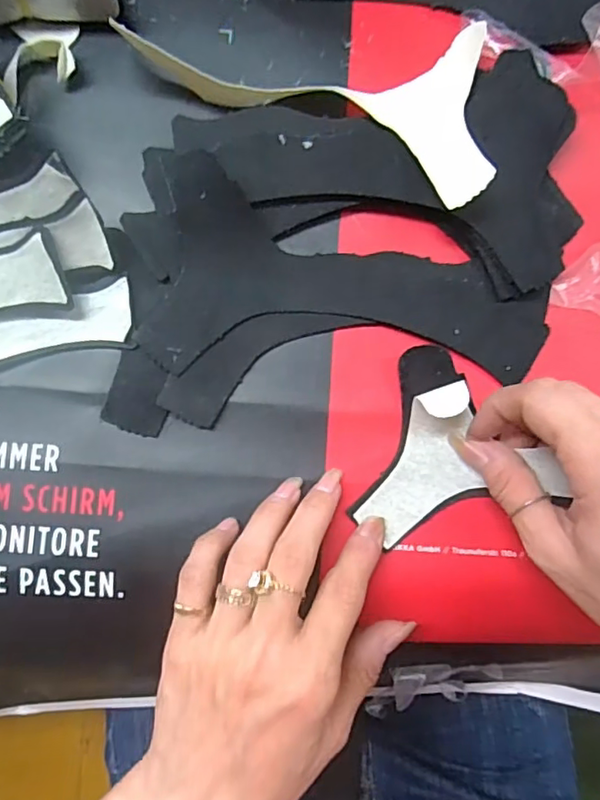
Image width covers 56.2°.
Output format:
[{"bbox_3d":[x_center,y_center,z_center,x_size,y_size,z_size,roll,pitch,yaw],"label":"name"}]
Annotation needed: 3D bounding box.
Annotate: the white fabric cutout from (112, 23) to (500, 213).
[{"bbox_3d":[0.013,-0.166,0.261,0.188,0.034,0.087,30,87,-1],"label":"white fabric cutout"}]

